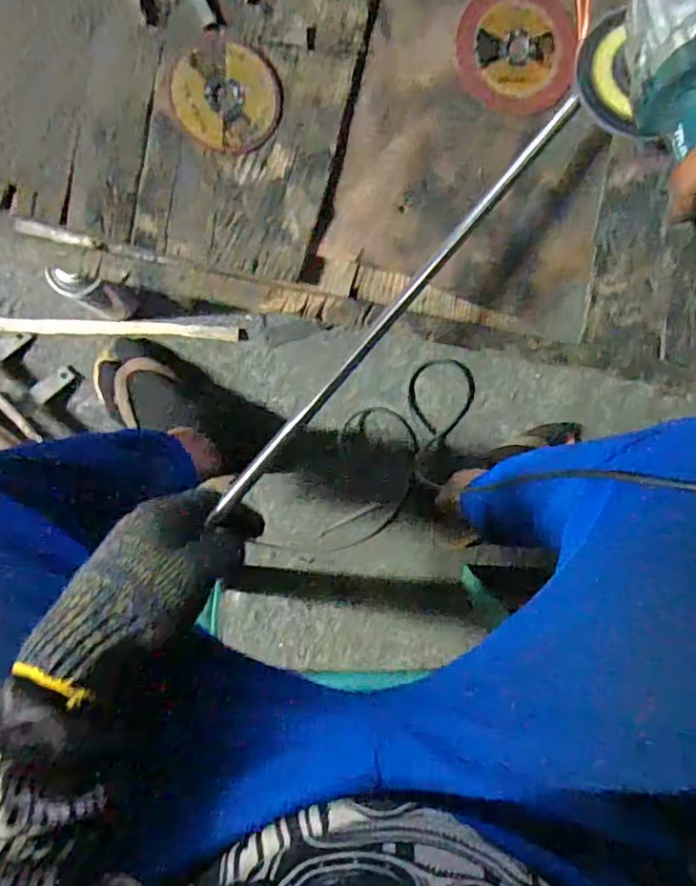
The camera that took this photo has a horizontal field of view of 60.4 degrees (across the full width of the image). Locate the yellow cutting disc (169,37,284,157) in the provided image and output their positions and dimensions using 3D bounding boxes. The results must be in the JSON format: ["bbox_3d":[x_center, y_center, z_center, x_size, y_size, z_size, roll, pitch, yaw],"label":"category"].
[{"bbox_3d":[-0.082,-0.236,0.407,0.070,0.012,0.069,0,94,-6],"label":"yellow cutting disc"}]

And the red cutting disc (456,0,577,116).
[{"bbox_3d":[0.125,-0.291,0.441,0.086,0.007,0.089,-1,98,-5],"label":"red cutting disc"}]

